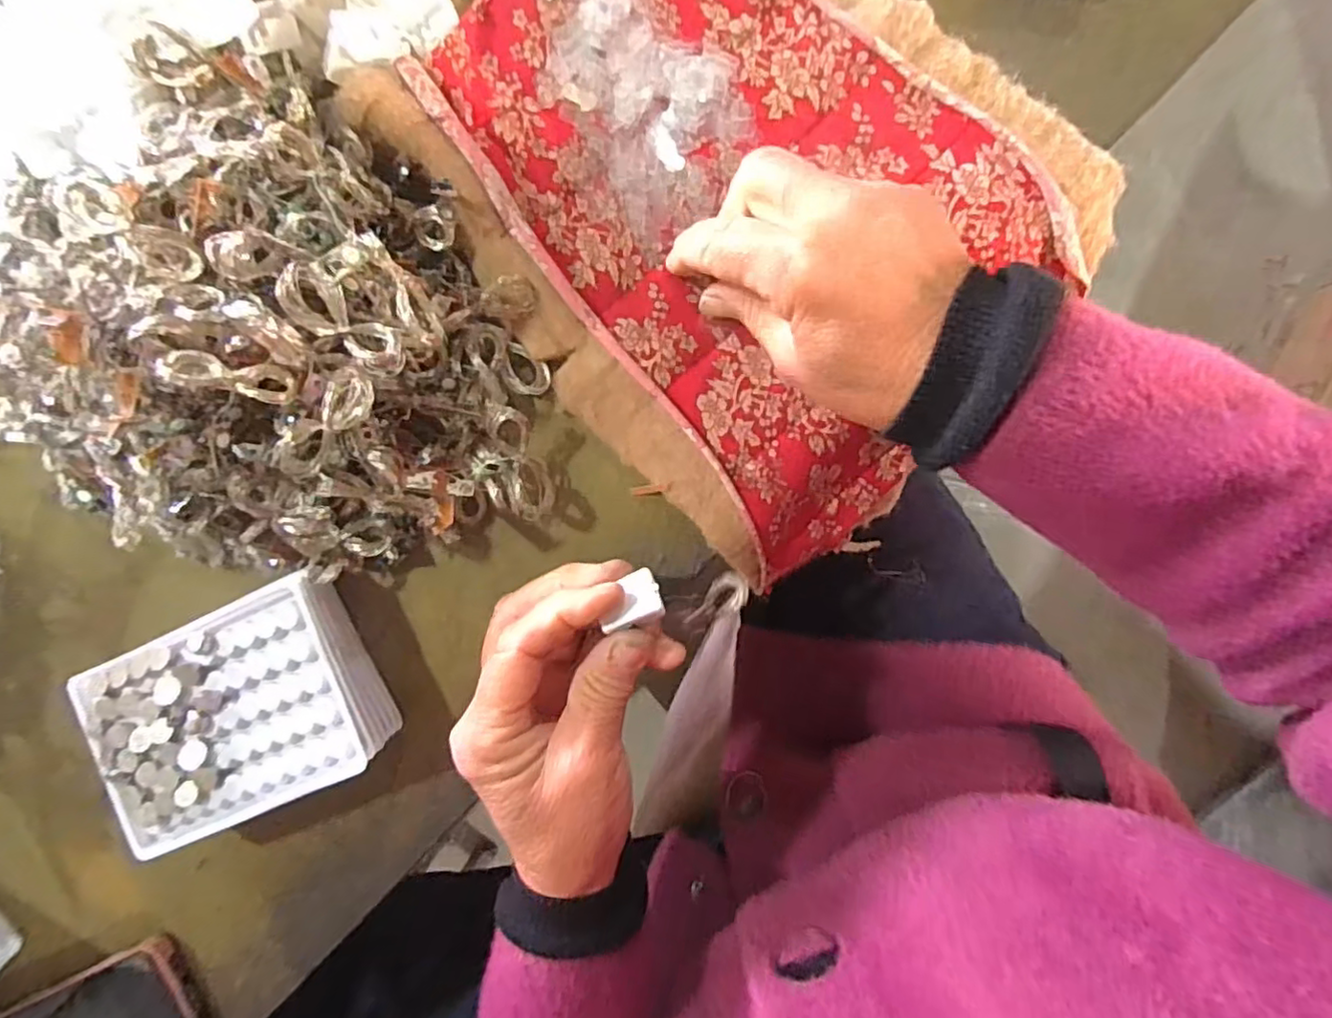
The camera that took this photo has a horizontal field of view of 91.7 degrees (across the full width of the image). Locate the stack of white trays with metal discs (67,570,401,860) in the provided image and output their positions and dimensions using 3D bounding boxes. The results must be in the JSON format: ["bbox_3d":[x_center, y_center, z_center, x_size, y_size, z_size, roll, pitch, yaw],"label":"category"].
[{"bbox_3d":[-0.208,0.098,0.320,0.125,0.042,0.094,-25,90,6],"label":"stack of white trays with metal discs"}]

